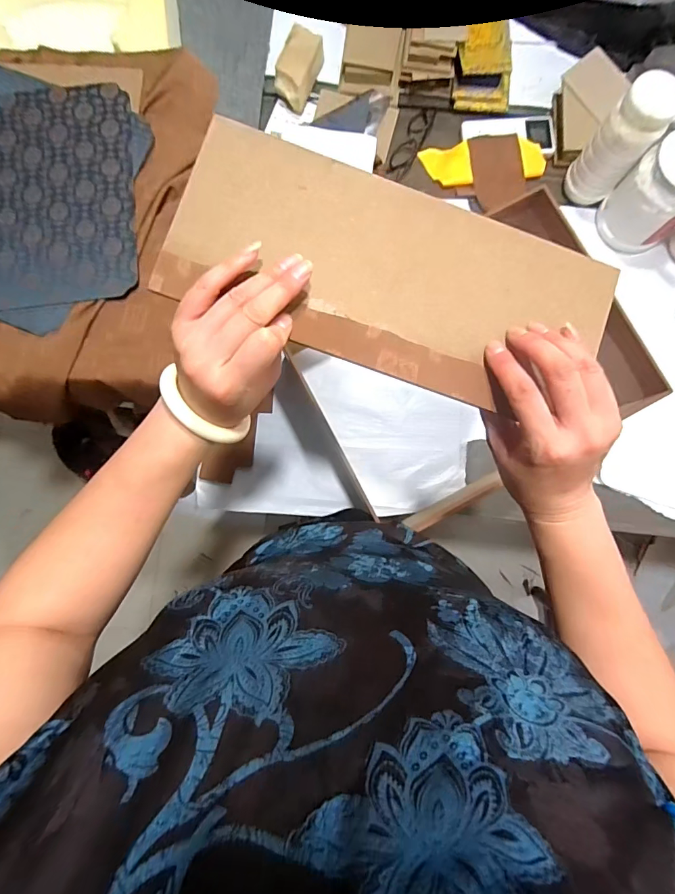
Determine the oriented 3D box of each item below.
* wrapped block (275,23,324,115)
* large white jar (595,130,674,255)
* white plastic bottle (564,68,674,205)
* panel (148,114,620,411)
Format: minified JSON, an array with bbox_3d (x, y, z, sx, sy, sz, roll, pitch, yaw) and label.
[{"bbox_3d":[-0.068,-0.654,0.741,0.065,0.055,0.110,21,85,3],"label":"wrapped block"},{"bbox_3d":[0.499,-0.391,0.661,0.100,0.137,0.115,-35,85,-3],"label":"large white jar"},{"bbox_3d":[0.418,-0.449,0.644,0.075,0.176,0.066,40,86,4],"label":"white plastic bottle"},{"bbox_3d":[0.040,-0.119,0.300,0.304,0.010,0.133,17,84,-4],"label":"panel"}]

